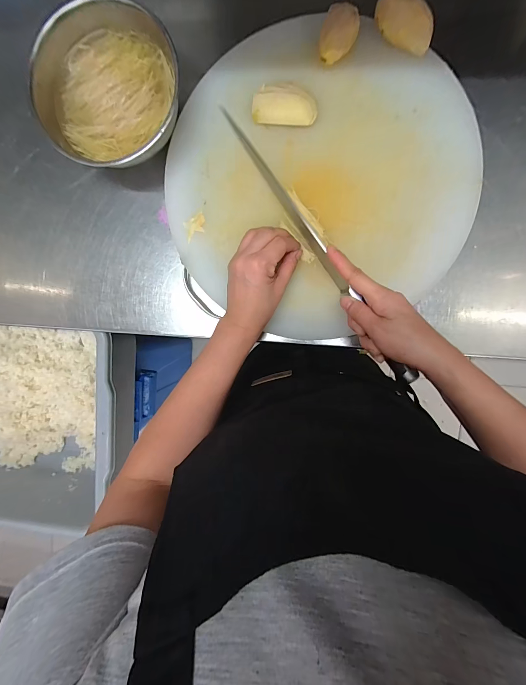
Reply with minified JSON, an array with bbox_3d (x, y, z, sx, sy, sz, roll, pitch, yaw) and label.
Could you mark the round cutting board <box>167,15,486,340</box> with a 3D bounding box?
[{"bbox_3d":[0.062,-0.183,0.356,0.351,0.024,0.334,1,95,6],"label":"round cutting board"}]

